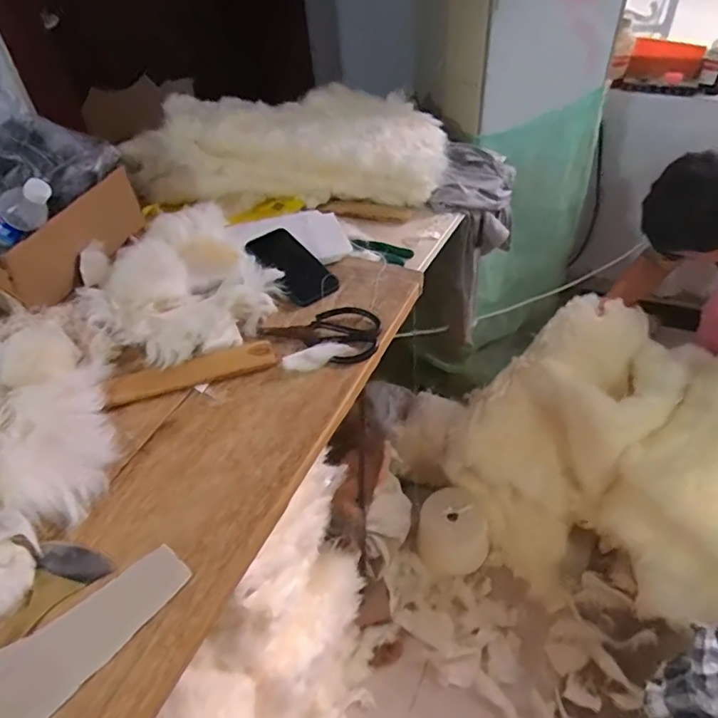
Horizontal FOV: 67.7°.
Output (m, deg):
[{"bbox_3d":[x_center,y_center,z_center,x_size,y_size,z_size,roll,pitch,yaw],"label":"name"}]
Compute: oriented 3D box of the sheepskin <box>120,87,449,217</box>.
[{"bbox_3d":[-0.139,-0.462,1.166,0.654,0.145,0.307,-4,44,2],"label":"sheepskin"}]

